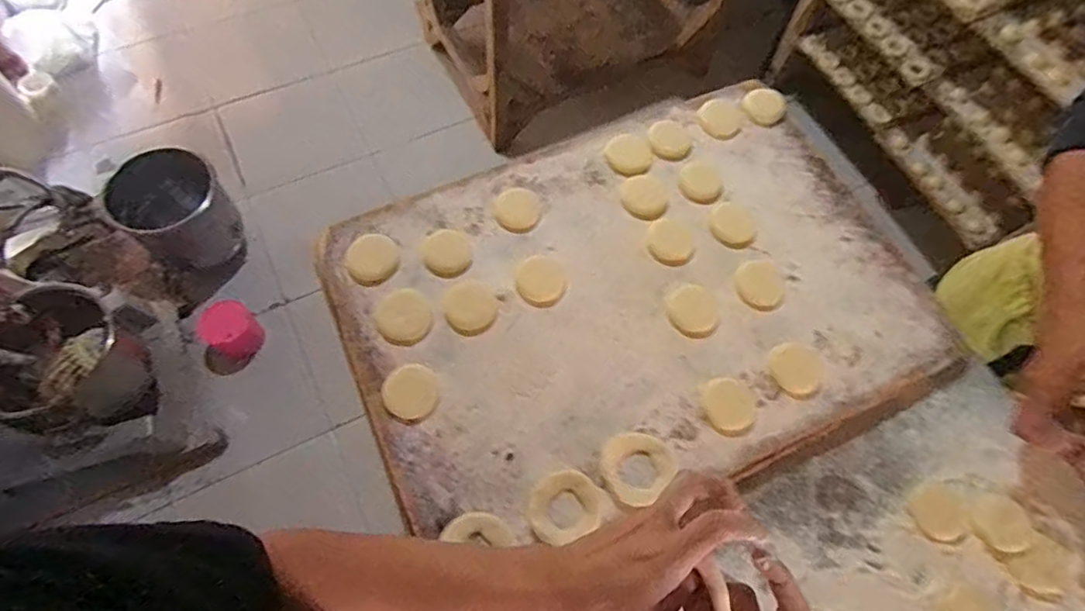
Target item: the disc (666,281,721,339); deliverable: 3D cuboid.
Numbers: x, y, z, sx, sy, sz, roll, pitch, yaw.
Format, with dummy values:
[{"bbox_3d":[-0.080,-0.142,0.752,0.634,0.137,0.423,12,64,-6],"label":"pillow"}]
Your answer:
[{"bbox_3d":[0.164,0.006,0.617,0.057,0.005,0.059,1,64,-2],"label":"disc"}]

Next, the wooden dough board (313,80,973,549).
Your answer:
[{"bbox_3d":[0.102,-0.017,0.624,0.598,0.024,0.439,-23,68,-13],"label":"wooden dough board"}]

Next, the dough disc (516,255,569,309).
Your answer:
[{"bbox_3d":[-0.002,-0.027,0.624,0.057,0.004,0.058,1,64,-2],"label":"dough disc"}]

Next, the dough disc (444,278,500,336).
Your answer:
[{"bbox_3d":[-0.077,0.002,0.611,0.056,0.004,0.060,1,64,-2],"label":"dough disc"}]

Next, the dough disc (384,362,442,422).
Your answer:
[{"bbox_3d":[-0.130,0.085,0.565,0.054,0.007,0.055,1,64,-2],"label":"dough disc"}]

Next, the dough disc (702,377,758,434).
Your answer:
[{"bbox_3d":[0.189,0.100,0.575,0.052,0.004,0.055,1,64,-2],"label":"dough disc"}]

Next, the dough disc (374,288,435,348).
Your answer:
[{"bbox_3d":[-0.146,0.012,0.603,0.056,0.007,0.062,-24,68,-14],"label":"dough disc"}]

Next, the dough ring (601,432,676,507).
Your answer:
[{"bbox_3d":[0.090,0.153,0.545,0.066,0.013,0.064,1,64,-2],"label":"dough ring"}]

